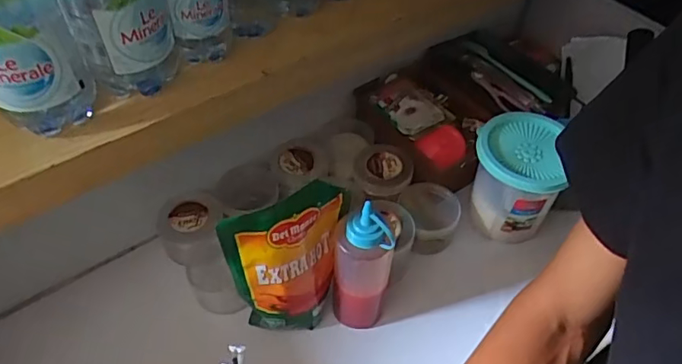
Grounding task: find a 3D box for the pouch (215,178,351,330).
[{"bbox_3d":[-0.055,0.097,0.606,0.136,0.232,0.041,-17,52,-16],"label":"pouch"}]

